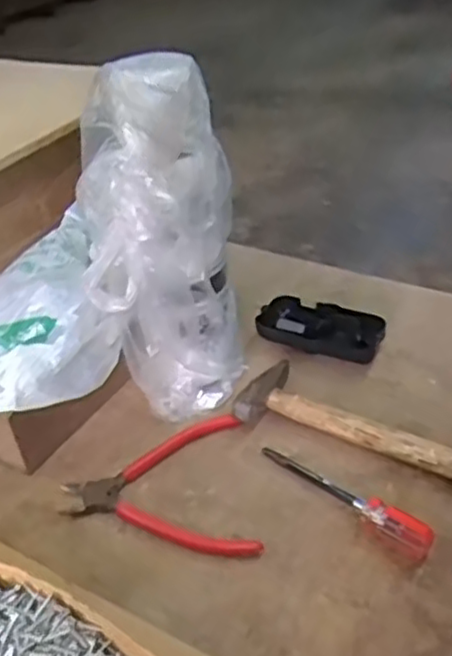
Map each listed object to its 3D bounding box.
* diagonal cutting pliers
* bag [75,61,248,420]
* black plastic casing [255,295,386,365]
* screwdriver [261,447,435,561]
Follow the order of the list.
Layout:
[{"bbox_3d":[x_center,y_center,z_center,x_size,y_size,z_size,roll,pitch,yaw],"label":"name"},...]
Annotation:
[{"bbox_3d":[-0.047,0.112,0.497,0.136,0.011,0.118,-2,37,2],"label":"diagonal cutting pliers"},{"bbox_3d":[-0.044,-0.047,0.510,0.102,0.263,0.131,-5,37,-2],"label":"bag"},{"bbox_3d":[0.083,0.002,0.612,0.107,0.025,0.056,16,41,25],"label":"black plastic casing"},{"bbox_3d":[0.079,0.109,0.476,0.022,0.024,0.138,-32,45,-32],"label":"screwdriver"}]

